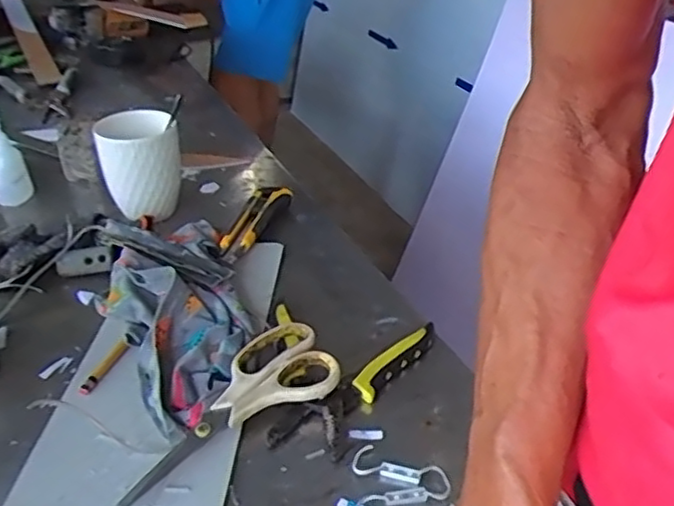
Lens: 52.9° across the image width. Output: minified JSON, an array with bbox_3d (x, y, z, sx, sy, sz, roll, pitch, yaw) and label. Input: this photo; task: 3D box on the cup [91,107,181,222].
[{"bbox_3d":[-0.208,-0.092,0.726,0.082,0.112,0.073,-14,35,-18],"label":"cup"}]

